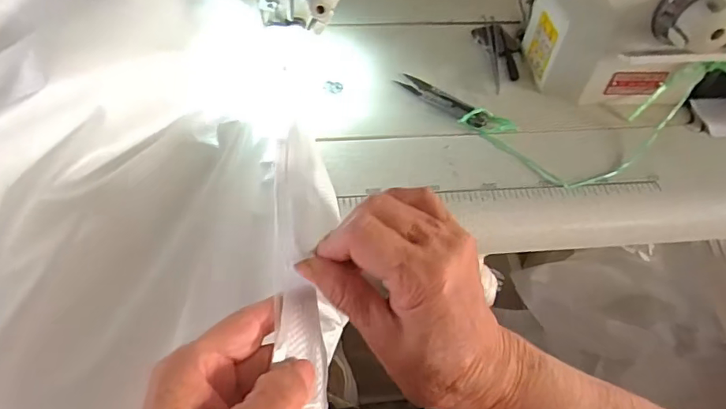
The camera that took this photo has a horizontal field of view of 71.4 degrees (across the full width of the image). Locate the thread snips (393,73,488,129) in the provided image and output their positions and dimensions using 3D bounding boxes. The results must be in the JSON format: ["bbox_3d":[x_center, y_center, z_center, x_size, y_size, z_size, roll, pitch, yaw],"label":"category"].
[{"bbox_3d":[0.076,-0.102,0.483,0.097,0.008,0.024,35,57,22],"label":"thread snips"}]

